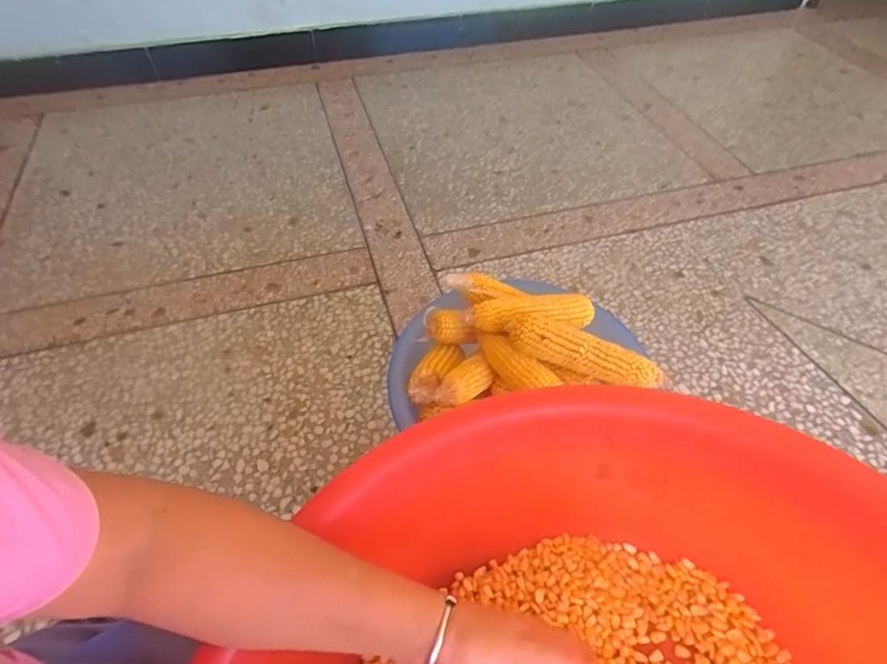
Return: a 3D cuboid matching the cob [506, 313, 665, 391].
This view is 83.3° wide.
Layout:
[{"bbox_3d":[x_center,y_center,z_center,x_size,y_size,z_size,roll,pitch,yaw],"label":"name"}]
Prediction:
[{"bbox_3d":[0.185,0.027,0.646,0.195,0.052,0.043,17,53,12],"label":"cob"}]

